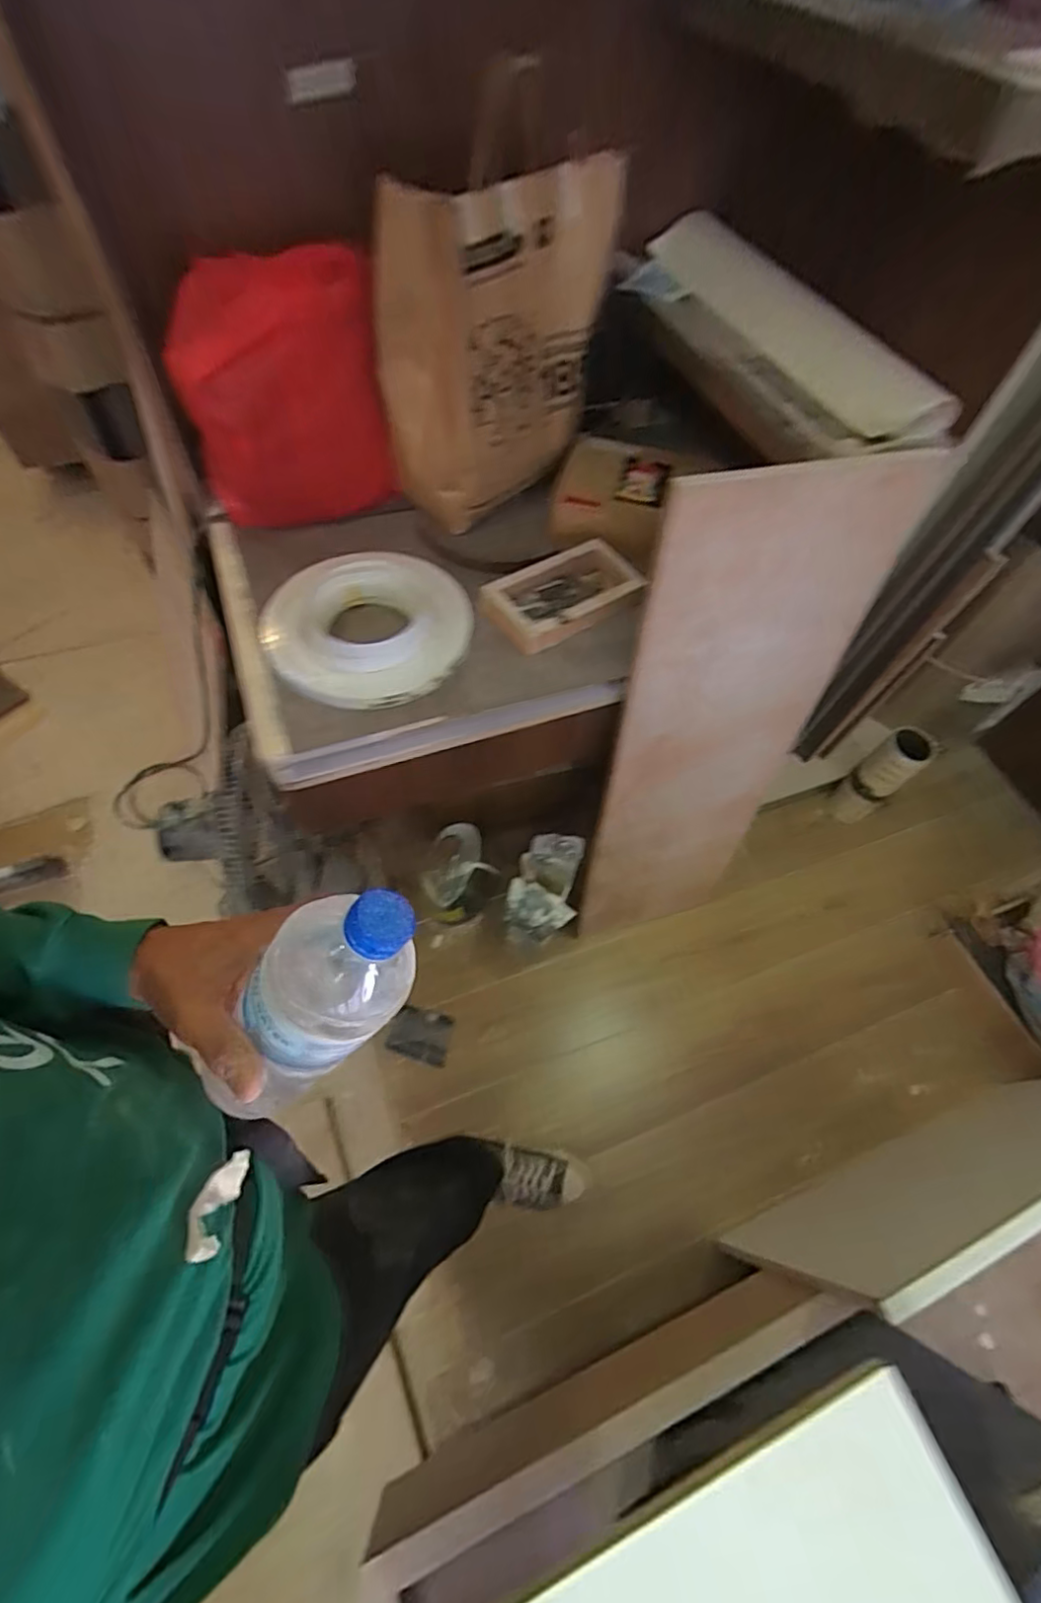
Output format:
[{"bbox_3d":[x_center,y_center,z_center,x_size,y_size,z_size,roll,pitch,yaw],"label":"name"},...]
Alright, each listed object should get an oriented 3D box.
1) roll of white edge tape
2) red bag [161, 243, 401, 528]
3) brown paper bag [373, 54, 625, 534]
[{"bbox_3d":[-0.205,-0.248,0.810,0.263,0.069,0.247,2,59,-3],"label":"roll of white edge tape"},{"bbox_3d":[-0.317,-0.532,0.812,0.258,0.294,0.109,-28,65,-19],"label":"red bag"},{"bbox_3d":[-0.022,-0.633,0.849,0.152,0.374,0.330,37,64,17],"label":"brown paper bag"}]

